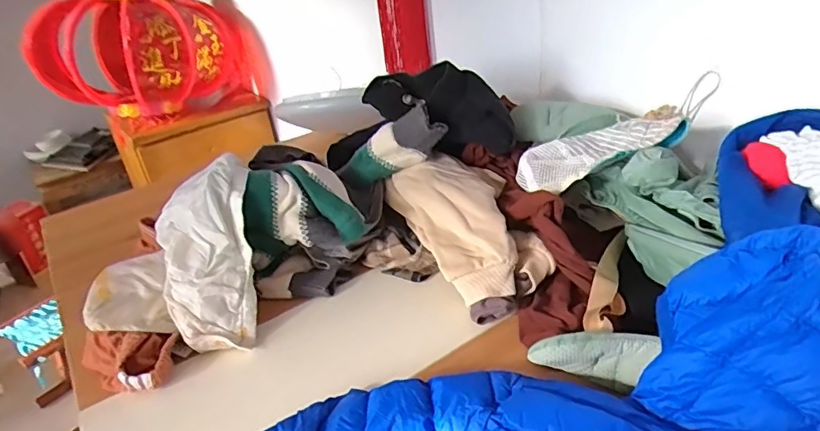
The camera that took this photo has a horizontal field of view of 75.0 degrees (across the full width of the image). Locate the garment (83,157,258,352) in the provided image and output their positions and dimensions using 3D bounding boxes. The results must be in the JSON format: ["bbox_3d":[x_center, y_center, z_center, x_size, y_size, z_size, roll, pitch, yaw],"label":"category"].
[{"bbox_3d":[-0.287,0.056,0.658,0.187,0.169,0.173,-9,29,-2],"label":"garment"}]

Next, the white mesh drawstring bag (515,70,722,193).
[{"bbox_3d":[0.236,-0.086,0.661,0.220,0.040,0.104,-21,23,26],"label":"white mesh drawstring bag"}]

